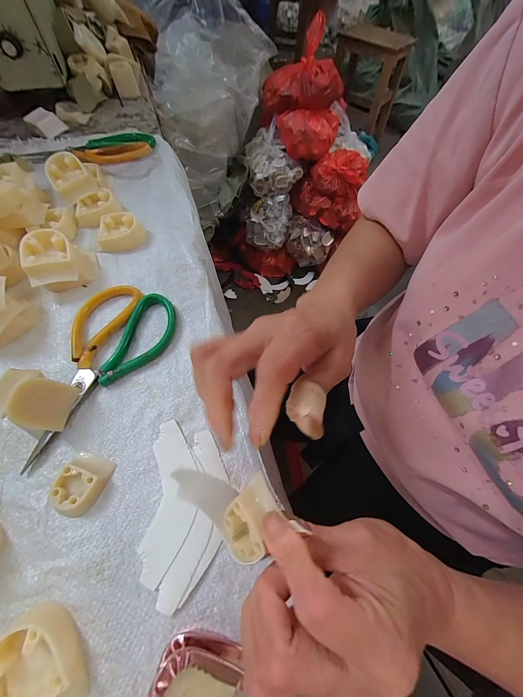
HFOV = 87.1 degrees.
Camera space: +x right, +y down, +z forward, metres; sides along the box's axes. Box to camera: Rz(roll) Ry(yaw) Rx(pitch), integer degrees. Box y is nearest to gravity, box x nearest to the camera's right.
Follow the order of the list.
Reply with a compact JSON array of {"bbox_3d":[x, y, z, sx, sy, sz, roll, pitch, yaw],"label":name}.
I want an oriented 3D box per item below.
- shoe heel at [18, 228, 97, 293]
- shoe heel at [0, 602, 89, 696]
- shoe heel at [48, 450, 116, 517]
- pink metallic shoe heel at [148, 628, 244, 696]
[{"bbox_3d":[-0.223,-0.097,0.306,0.057,0.046,0.059,-19,65,-10],"label":"shoe heel"},{"bbox_3d":[-0.144,0.203,0.173,0.047,0.022,0.063,-29,67,-14],"label":"shoe heel"},{"bbox_3d":[-0.146,0.110,0.223,0.035,0.016,0.045,12,64,5],"label":"shoe heel"},{"bbox_3d":[-0.038,0.203,0.165,0.049,0.042,0.042,15,64,7],"label":"pink metallic shoe heel"}]

